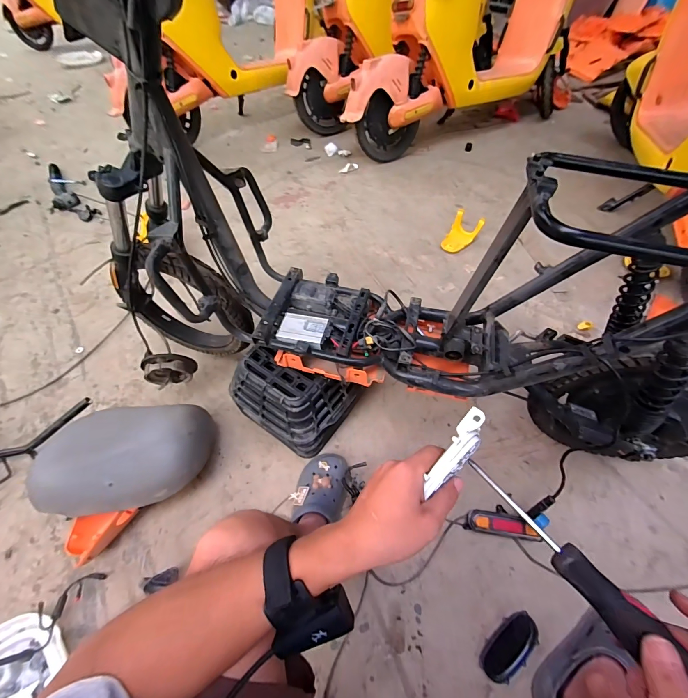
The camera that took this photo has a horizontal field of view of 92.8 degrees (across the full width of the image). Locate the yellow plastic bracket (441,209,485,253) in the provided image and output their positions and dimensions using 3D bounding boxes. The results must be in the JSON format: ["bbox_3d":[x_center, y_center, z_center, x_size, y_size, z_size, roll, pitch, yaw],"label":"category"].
[{"bbox_3d":[0.475,-0.465,1.327,0.120,0.093,0.170,29,60,19],"label":"yellow plastic bracket"}]

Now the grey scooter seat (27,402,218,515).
[{"bbox_3d":[-0.489,0.253,0.749,0.341,0.142,0.224,-6,55,-4],"label":"grey scooter seat"}]

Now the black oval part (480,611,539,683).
[{"bbox_3d":[0.319,0.572,0.632,0.131,0.014,0.060,-29,60,-19],"label":"black oval part"}]

